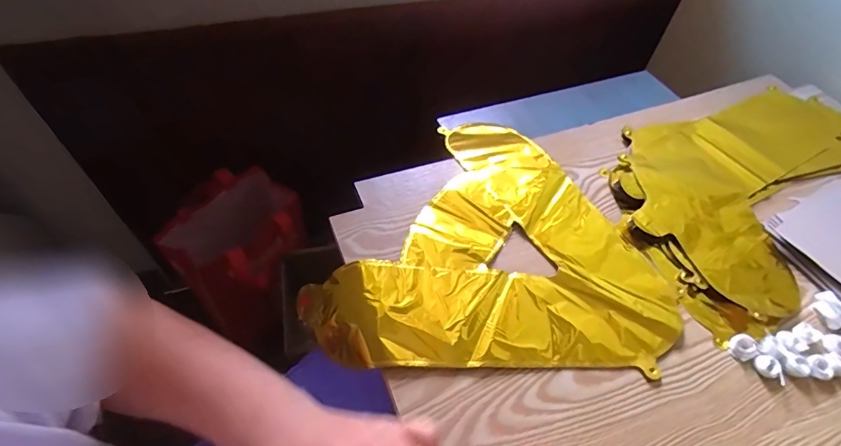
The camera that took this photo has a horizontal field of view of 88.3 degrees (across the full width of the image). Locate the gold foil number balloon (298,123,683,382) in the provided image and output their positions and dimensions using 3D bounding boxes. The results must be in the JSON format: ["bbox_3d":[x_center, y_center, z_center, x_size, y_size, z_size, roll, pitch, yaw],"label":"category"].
[{"bbox_3d":[0.074,0.003,0.503,0.376,0.039,0.348,4,53,-2],"label":"gold foil number balloon"}]

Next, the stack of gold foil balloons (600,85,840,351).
[{"bbox_3d":[0.418,-0.064,0.558,0.452,0.015,0.241,-30,61,-24],"label":"stack of gold foil balloons"}]

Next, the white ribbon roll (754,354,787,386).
[{"bbox_3d":[0.329,0.137,0.407,0.019,0.010,0.027,-35,63,-27],"label":"white ribbon roll"}]

